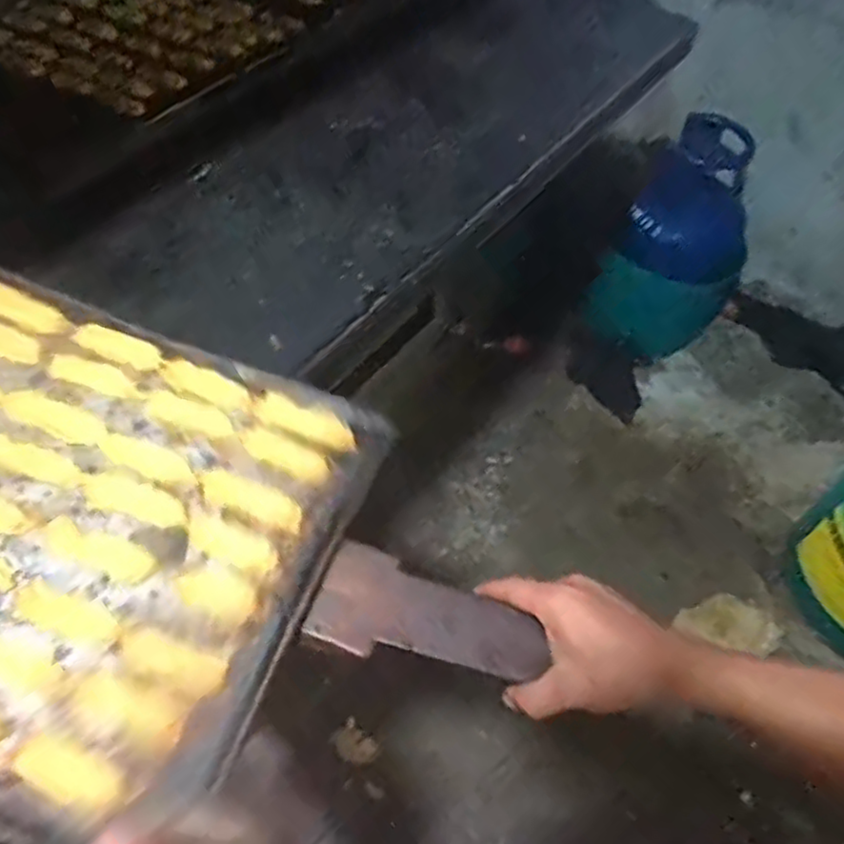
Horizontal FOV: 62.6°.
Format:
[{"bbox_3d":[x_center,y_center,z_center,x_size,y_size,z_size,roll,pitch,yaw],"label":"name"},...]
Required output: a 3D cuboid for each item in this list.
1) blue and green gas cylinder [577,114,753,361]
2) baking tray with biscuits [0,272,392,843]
[{"bbox_3d":[0.617,-0.427,1.670,0.318,0.511,0.282,28,63,16],"label":"blue and green gas cylinder"},{"bbox_3d":[-0.286,0.053,0.473,0.436,0.037,0.322,19,57,9],"label":"baking tray with biscuits"}]

